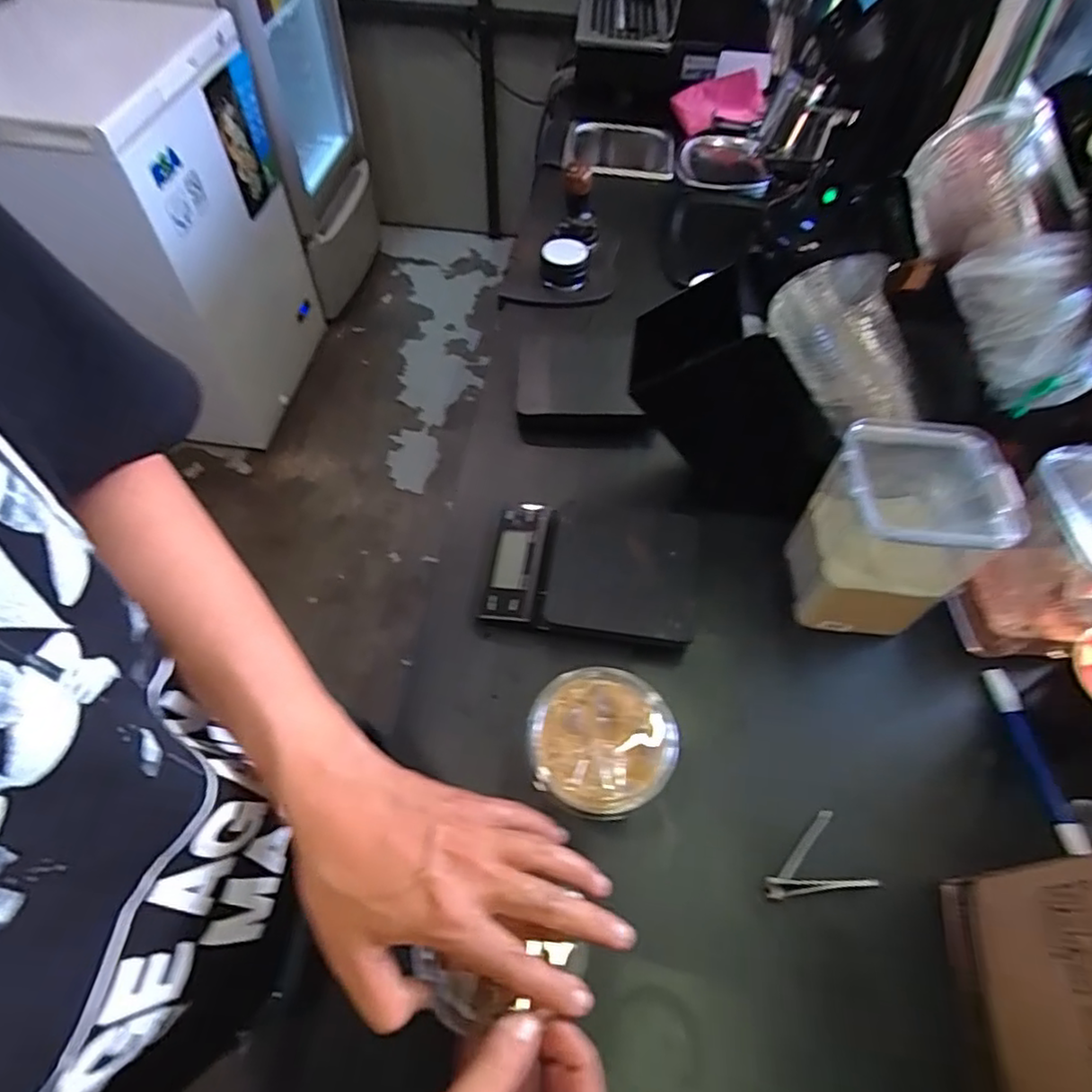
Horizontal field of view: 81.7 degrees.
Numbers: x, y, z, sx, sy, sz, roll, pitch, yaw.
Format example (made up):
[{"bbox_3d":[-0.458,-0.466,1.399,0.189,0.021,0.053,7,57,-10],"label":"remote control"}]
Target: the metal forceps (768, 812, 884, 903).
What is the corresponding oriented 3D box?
[{"bbox_3d":[0.191,0.225,0.461,0.075,0.022,0.052,-5,58,-4],"label":"metal forceps"}]

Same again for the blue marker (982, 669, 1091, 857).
[{"bbox_3d":[0.390,0.168,0.506,0.014,0.016,0.142,-5,58,-4],"label":"blue marker"}]

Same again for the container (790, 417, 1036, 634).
[{"bbox_3d":[0.281,-0.005,0.528,0.120,0.167,0.108,8,57,4],"label":"container"}]

